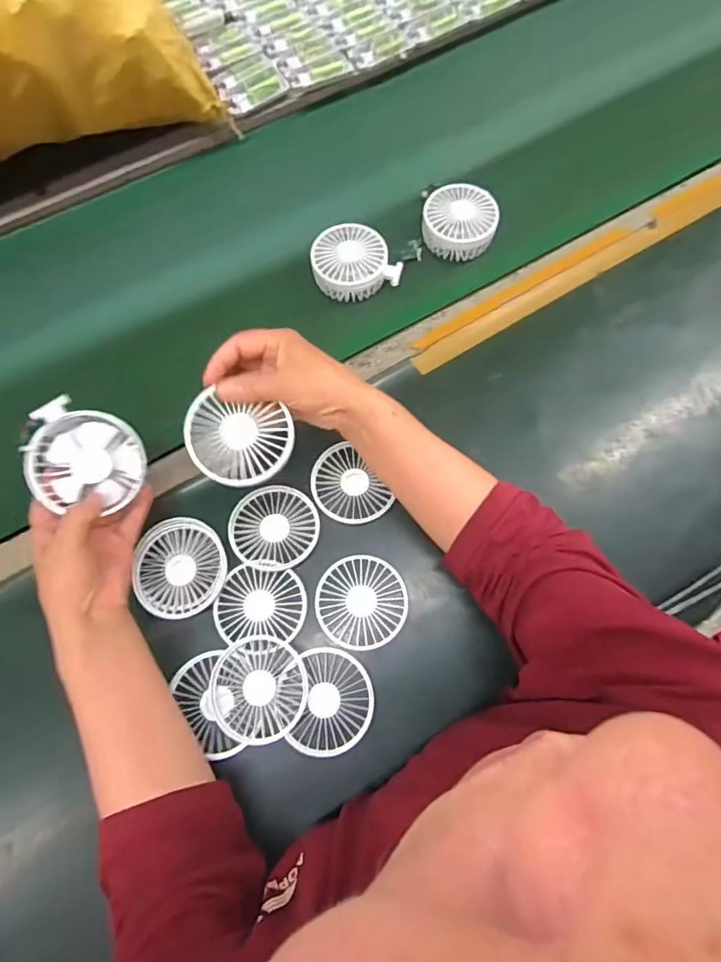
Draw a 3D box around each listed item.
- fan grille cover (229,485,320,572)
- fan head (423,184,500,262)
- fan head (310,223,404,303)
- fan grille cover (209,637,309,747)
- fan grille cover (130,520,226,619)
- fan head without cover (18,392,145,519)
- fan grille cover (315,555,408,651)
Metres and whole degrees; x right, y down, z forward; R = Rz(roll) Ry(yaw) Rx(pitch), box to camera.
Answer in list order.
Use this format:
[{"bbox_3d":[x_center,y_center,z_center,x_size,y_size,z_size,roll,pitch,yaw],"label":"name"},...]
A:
[{"bbox_3d":[-0.086,0.045,0.495,0.086,0.006,0.086,-13,72,-4],"label":"fan grille cover"},{"bbox_3d":[0.118,-0.313,0.600,0.090,0.040,0.082,1,72,1],"label":"fan head"},{"bbox_3d":[-0.007,-0.257,0.579,0.096,0.039,0.074,-12,72,-3],"label":"fan head"},{"bbox_3d":[-0.092,0.187,0.446,0.085,0.018,0.087,-16,72,-4],"label":"fan grille cover"},{"bbox_3d":[-0.173,0.083,0.475,0.083,0.015,0.091,1,72,1],"label":"fan grille cover"},{"bbox_3d":[-0.239,-0.019,0.429,0.096,0.034,0.085,29,89,-11],"label":"fan head without cover"},{"bbox_3d":[0.001,0.115,0.473,0.084,0.004,0.085,-12,72,-3],"label":"fan grille cover"}]

